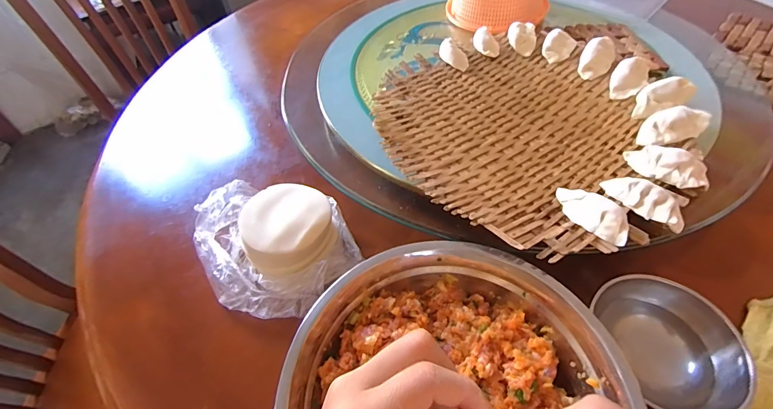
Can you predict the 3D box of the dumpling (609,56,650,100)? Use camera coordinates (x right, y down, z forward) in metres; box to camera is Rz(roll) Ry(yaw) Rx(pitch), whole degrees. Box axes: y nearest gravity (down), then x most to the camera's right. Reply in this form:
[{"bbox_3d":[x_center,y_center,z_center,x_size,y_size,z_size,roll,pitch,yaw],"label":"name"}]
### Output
[{"bbox_3d":[0.313,-0.163,0.473,0.039,0.029,0.069,27,57,23],"label":"dumpling"}]

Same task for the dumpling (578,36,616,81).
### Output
[{"bbox_3d":[0.289,-0.200,0.503,0.040,0.032,0.065,26,57,22],"label":"dumpling"}]

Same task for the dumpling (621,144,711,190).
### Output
[{"bbox_3d":[0.292,-0.041,0.381,0.076,0.025,0.033,35,61,27],"label":"dumpling"}]

